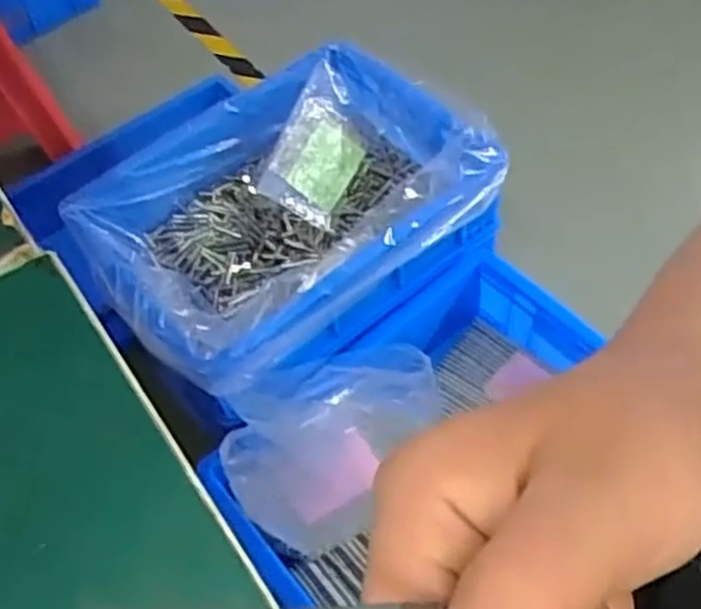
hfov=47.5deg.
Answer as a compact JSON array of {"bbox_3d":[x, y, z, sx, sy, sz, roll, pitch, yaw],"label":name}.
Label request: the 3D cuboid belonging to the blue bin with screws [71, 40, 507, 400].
[{"bbox_3d":[-0.068,-0.100,0.909,0.419,0.124,0.315,-36,59,-18],"label":"blue bin with screws"}]

